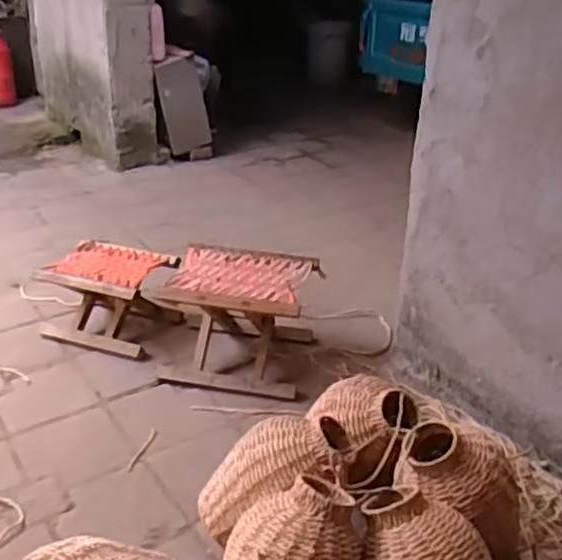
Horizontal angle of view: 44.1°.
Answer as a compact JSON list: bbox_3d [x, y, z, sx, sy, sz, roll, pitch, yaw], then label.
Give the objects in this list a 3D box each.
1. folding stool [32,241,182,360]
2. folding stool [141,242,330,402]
[{"bbox_3d":[-0.427,0.044,1.729,0.313,0.190,0.236,13,28,20],"label":"folding stool"},{"bbox_3d":[-0.094,0.087,1.625,0.313,0.235,0.291,8,26,10],"label":"folding stool"}]

